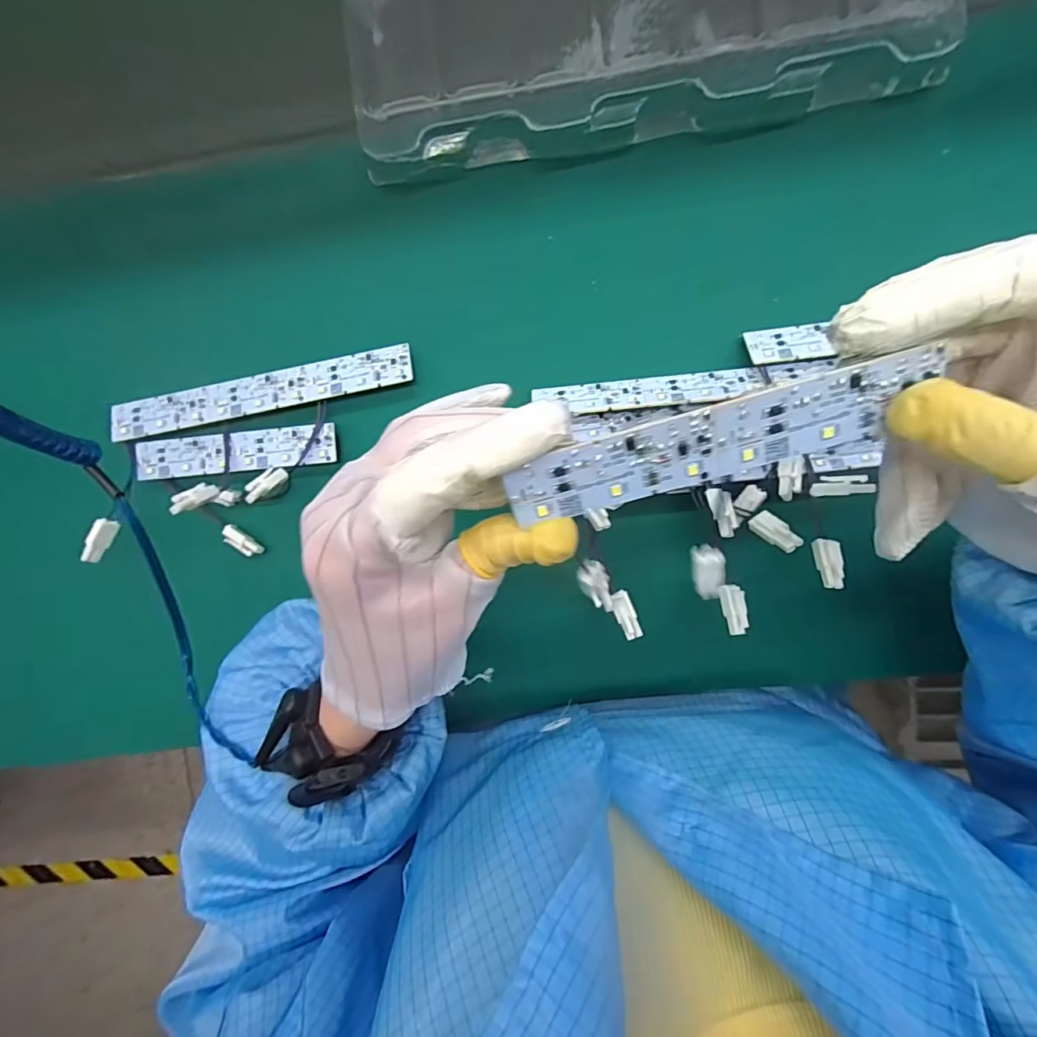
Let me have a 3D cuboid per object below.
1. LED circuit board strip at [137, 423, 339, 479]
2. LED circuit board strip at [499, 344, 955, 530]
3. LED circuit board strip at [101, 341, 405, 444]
[{"bbox_3d":[-0.175,-0.041,0.314,0.126,0.009,0.024,-5,94,5],"label":"LED circuit board strip"},{"bbox_3d":[0.057,-0.022,0.151,0.120,0.004,0.024,-15,121,5],"label":"LED circuit board strip"},{"bbox_3d":[-0.157,-0.076,0.307,0.189,0.006,0.024,-11,94,5],"label":"LED circuit board strip"}]

